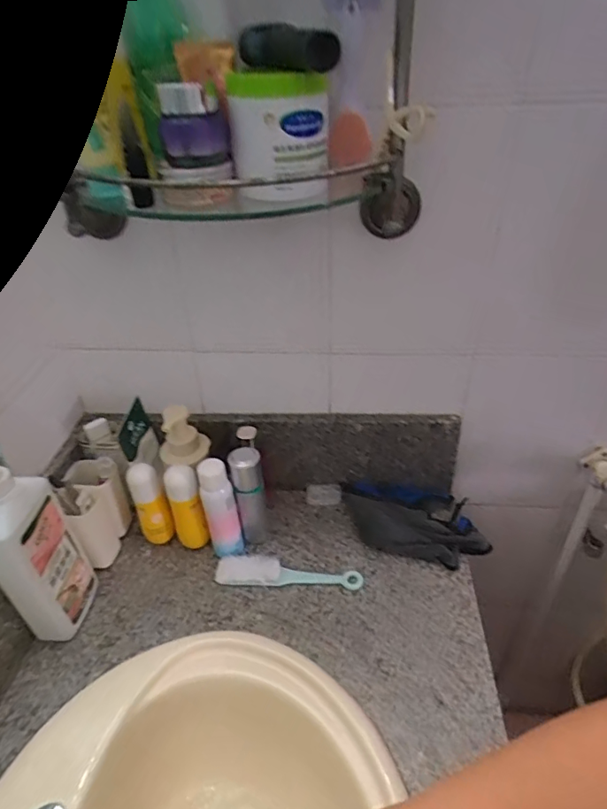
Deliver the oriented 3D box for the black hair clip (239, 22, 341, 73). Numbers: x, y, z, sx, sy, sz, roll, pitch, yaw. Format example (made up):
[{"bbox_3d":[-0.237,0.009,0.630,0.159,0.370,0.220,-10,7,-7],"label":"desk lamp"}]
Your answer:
[{"bbox_3d":[-0.016,-0.310,0.432,0.021,0.032,0.136,-21,41,-23],"label":"black hair clip"}]

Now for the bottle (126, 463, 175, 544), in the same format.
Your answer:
[{"bbox_3d":[-0.222,0.155,0.739,0.047,0.147,0.046,-21,41,-23],"label":"bottle"}]

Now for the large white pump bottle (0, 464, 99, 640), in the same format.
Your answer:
[{"bbox_3d":[-0.330,0.165,0.603,0.059,0.299,0.098,-3,37,0],"label":"large white pump bottle"}]

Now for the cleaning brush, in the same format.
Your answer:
[{"bbox_3d":[-0.022,0.239,0.706,0.206,0.023,0.040,2,37,6],"label":"cleaning brush"}]

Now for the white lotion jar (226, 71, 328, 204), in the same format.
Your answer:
[{"bbox_3d":[-0.021,-0.235,0.446,0.086,0.103,0.074,-2,37,1],"label":"white lotion jar"}]

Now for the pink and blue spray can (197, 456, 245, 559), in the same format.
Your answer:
[{"bbox_3d":[-0.118,0.152,0.713,0.045,0.162,0.046,-2,37,1],"label":"pink and blue spray can"}]

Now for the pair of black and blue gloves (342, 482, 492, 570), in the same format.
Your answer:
[{"bbox_3d":[0.168,0.171,0.765,0.224,0.042,0.144,6,38,12],"label":"pair of black and blue gloves"}]

